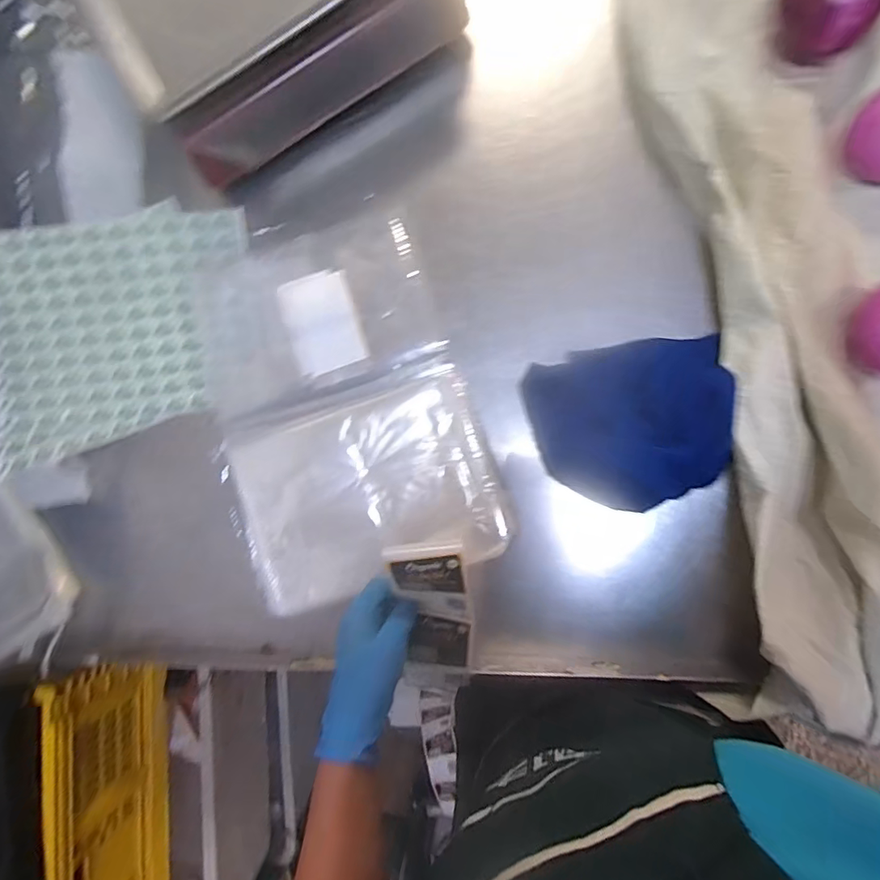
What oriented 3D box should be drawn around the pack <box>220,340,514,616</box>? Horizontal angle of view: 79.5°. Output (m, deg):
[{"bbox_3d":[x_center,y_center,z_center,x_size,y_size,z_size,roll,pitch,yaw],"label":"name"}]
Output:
[{"bbox_3d":[-0.084,0.042,0.546,0.267,0.023,0.212,-19,86,7],"label":"pack"}]

